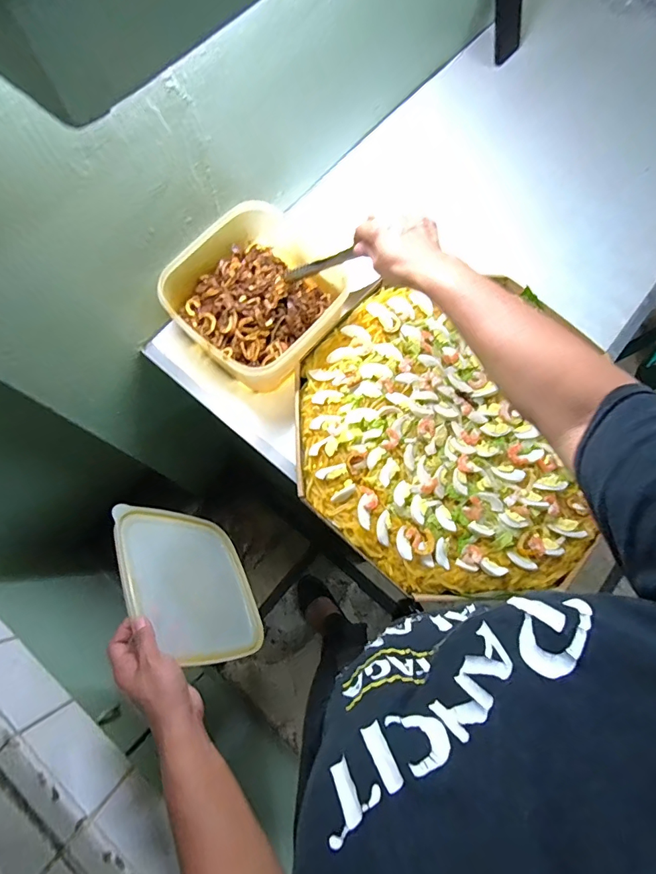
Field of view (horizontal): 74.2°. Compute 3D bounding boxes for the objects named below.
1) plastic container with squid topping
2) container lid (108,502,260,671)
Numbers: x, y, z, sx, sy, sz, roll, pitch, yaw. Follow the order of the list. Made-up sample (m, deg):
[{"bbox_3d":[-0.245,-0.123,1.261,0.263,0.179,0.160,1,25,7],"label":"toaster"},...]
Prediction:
[{"bbox_3d":[-0.101,-0.197,0.620,0.208,0.095,0.218,39,76,8],"label":"plastic container with squid topping"},{"bbox_3d":[-0.180,0.192,0.586,0.007,0.210,0.216,-37,61,15],"label":"container lid"}]

